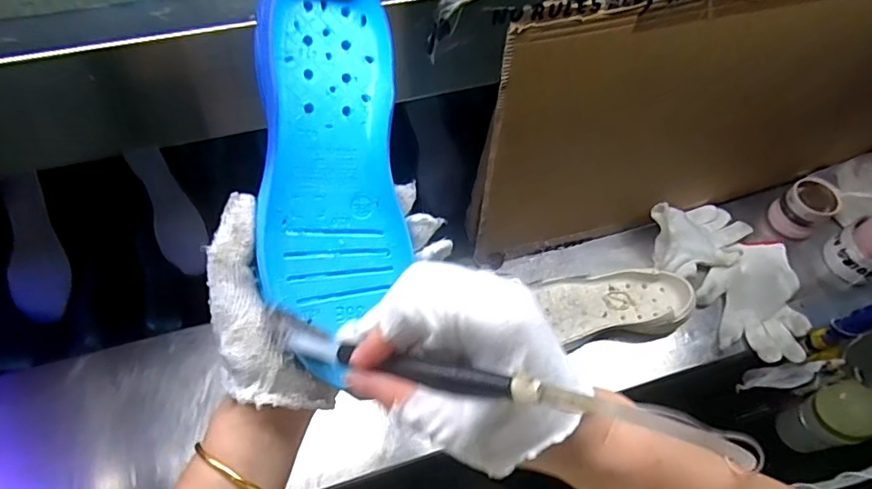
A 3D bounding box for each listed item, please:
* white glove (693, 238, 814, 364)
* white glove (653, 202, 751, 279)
[{"bbox_3d":[0.426,0.074,0.703,0.133,0.033,0.167,1,62,-3],"label":"white glove"},{"bbox_3d":[0.379,-0.015,0.732,0.157,0.052,0.099,-14,64,-11],"label":"white glove"}]

